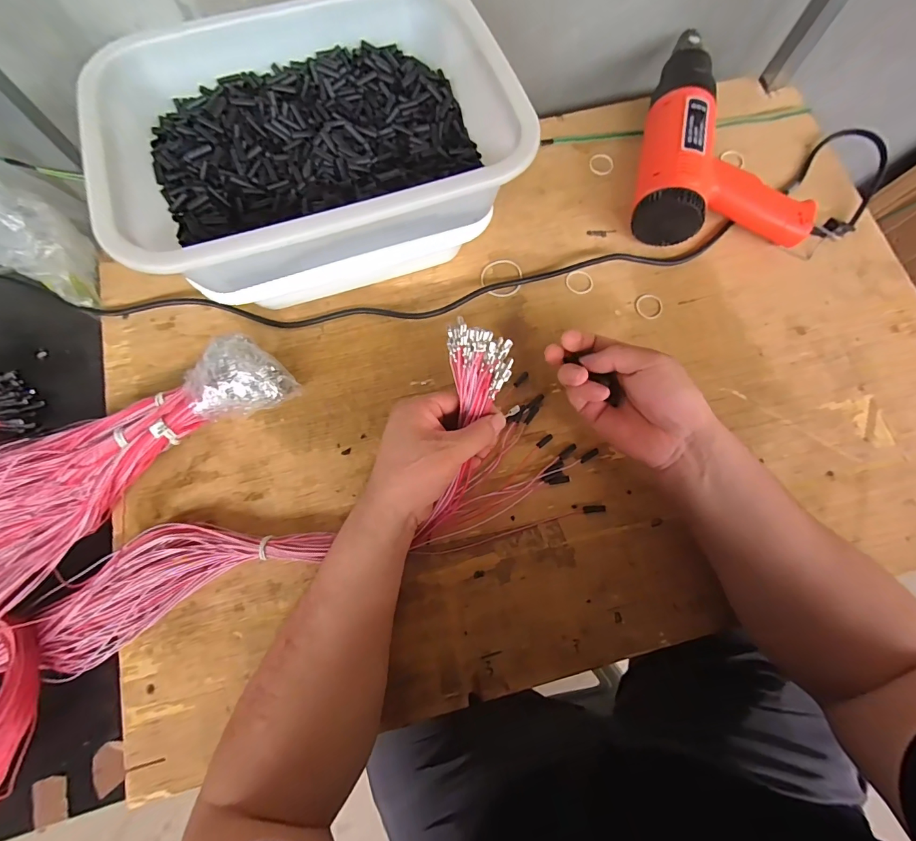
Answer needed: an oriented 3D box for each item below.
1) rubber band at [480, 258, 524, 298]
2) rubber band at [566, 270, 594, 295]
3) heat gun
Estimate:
[{"bbox_3d":[0.049,-0.159,0.463,0.048,0.004,0.046,-22,76,-5],"label":"rubber band"},{"bbox_3d":[0.135,-0.153,0.462,0.028,0.004,0.028,0,75,0],"label":"rubber band"},{"bbox_3d":[0.303,-0.313,0.469,0.181,0.072,0.260,13,76,4],"label":"heat gun"}]

